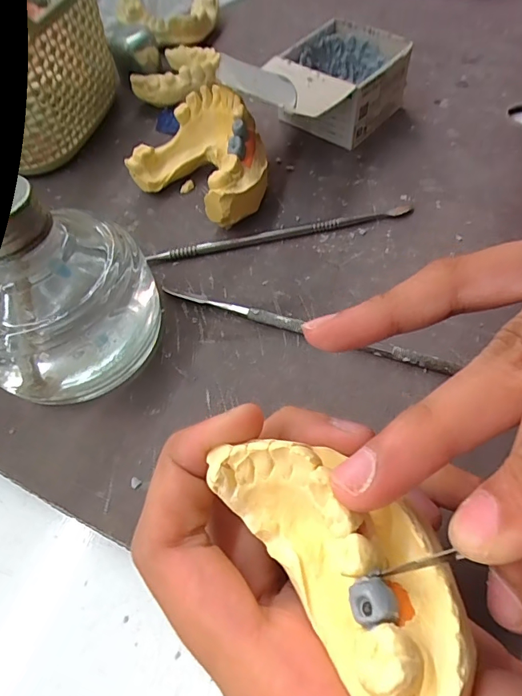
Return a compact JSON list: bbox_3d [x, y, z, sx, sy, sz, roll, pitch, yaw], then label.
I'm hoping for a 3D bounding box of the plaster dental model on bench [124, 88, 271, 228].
[{"bbox_3d":[-0.027,-0.096,0.225,0.069,0.040,0.051,34,67,21],"label":"plaster dental model on bench"}]

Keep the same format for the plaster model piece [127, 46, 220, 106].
[{"bbox_3d":[-0.052,-0.178,0.286,0.053,0.022,0.055,3,59,6],"label":"plaster model piece"}]

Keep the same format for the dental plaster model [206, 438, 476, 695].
[{"bbox_3d":[0.016,0.040,0.091,0.030,0.018,0.058,-36,45,-17],"label":"dental plaster model"}]

